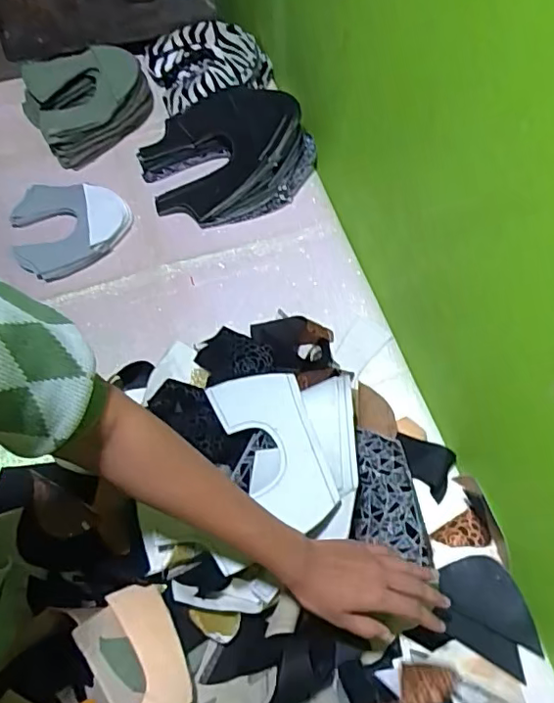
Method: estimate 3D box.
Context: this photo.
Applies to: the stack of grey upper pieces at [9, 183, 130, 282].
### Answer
[{"bbox_3d":[-0.297,-0.184,0.797,0.162,0.029,0.145,-20,68,-12],"label":"stack of grey upper pieces"}]

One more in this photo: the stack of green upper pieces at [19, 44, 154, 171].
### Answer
[{"bbox_3d":[-0.303,-0.401,0.862,0.181,0.070,0.185,-35,71,-17],"label":"stack of green upper pieces"}]

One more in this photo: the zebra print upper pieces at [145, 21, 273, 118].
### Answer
[{"bbox_3d":[-0.102,-0.460,0.892,0.195,0.065,0.143,-20,68,-12],"label":"zebra print upper pieces"}]

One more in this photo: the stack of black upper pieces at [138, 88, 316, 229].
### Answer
[{"bbox_3d":[-0.073,-0.301,0.819,0.245,0.092,0.199,-16,67,-10],"label":"stack of black upper pieces"}]

